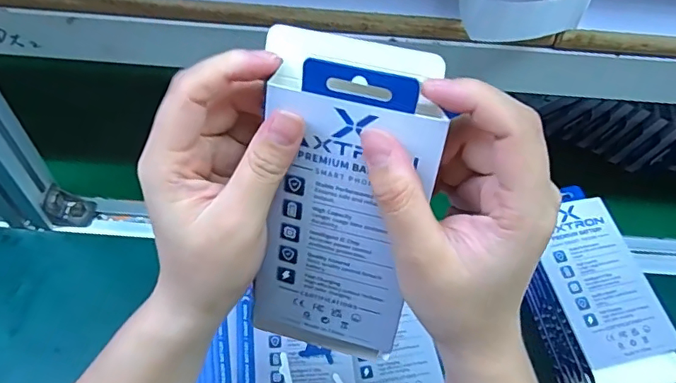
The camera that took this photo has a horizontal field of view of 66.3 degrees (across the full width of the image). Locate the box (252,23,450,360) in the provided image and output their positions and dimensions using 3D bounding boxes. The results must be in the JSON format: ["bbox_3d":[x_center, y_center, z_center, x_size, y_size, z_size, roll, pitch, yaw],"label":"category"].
[{"bbox_3d":[0.001,0.014,0.247,0.075,0.171,0.014,9,30,2],"label":"box"}]

